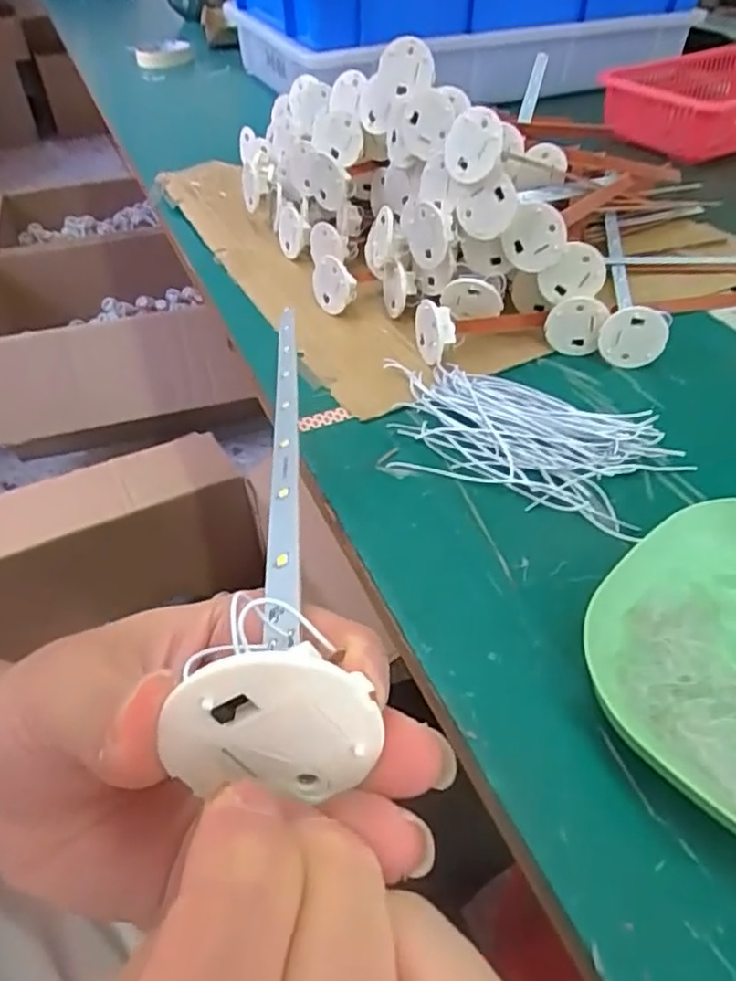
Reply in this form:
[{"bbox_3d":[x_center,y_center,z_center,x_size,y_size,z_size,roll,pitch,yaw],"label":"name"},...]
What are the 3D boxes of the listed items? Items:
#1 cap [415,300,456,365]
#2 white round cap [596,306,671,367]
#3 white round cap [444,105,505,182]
[{"bbox_3d":[0.041,-0.100,0.419,0.018,0.032,0.030,-10,44,-7],"label":"cap"},{"bbox_3d":[0.160,-0.091,0.408,0.038,0.038,0.010,-1,44,2],"label":"white round cap"},{"bbox_3d":[0.060,-0.198,0.389,0.010,0.040,0.039,-11,71,-36],"label":"white round cap"}]

